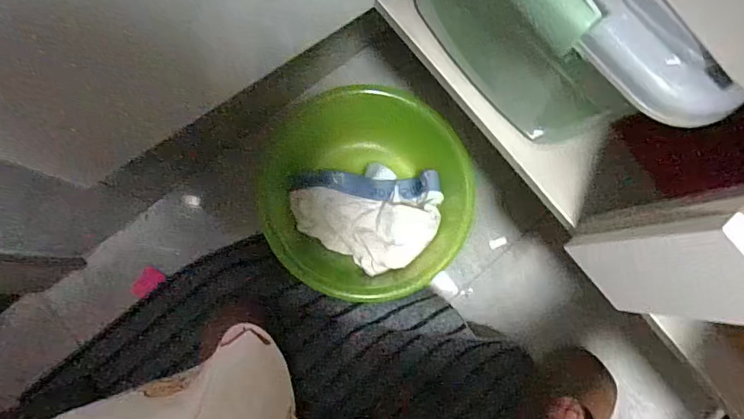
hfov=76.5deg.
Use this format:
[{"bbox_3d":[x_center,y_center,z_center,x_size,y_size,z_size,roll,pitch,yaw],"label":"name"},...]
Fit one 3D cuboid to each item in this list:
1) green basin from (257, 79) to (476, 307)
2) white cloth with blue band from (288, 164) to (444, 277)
[{"bbox_3d":[-0.007,-0.013,0.664,0.268,0.144,0.261,1,83,-5],"label":"green basin"},{"bbox_3d":[-0.012,0.010,0.668,0.213,0.078,0.147,8,82,-4],"label":"white cloth with blue band"}]

